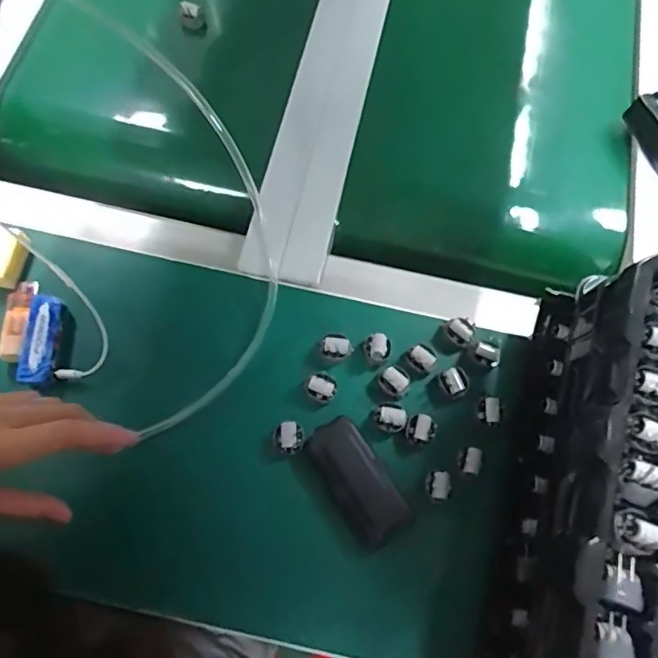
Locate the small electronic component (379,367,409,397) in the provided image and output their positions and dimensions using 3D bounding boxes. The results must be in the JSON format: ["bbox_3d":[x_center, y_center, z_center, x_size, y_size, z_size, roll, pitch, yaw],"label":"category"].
[{"bbox_3d":[0.057,0.046,0.495,0.022,0.017,0.027,-32,72,-11],"label":"small electronic component"}]

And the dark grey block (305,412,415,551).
[{"bbox_3d":[0.024,0.126,0.469,0.046,0.010,0.104,-30,71,-11],"label":"dark grey block"}]

